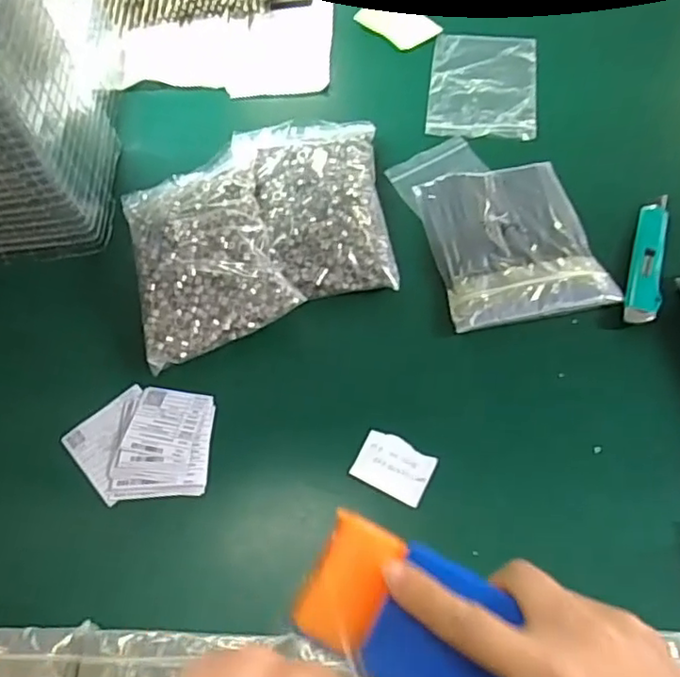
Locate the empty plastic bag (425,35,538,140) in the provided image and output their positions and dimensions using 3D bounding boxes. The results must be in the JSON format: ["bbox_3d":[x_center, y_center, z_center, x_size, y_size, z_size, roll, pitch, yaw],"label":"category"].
[{"bbox_3d":[0.169,-0.300,0.742,0.121,0.012,0.175,6,58,7],"label":"empty plastic bag"}]

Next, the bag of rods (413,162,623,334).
[{"bbox_3d":[0.165,-0.097,0.606,0.148,0.017,0.183,-9,58,-2],"label":"bag of rods"}]

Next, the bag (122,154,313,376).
[{"bbox_3d":[-0.132,-0.090,0.607,0.135,0.053,0.216,-17,58,-7],"label":"bag"}]

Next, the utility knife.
[{"bbox_3d":[0.291,-0.079,0.590,0.029,0.010,0.159,16,60,13],"label":"utility knife"}]

